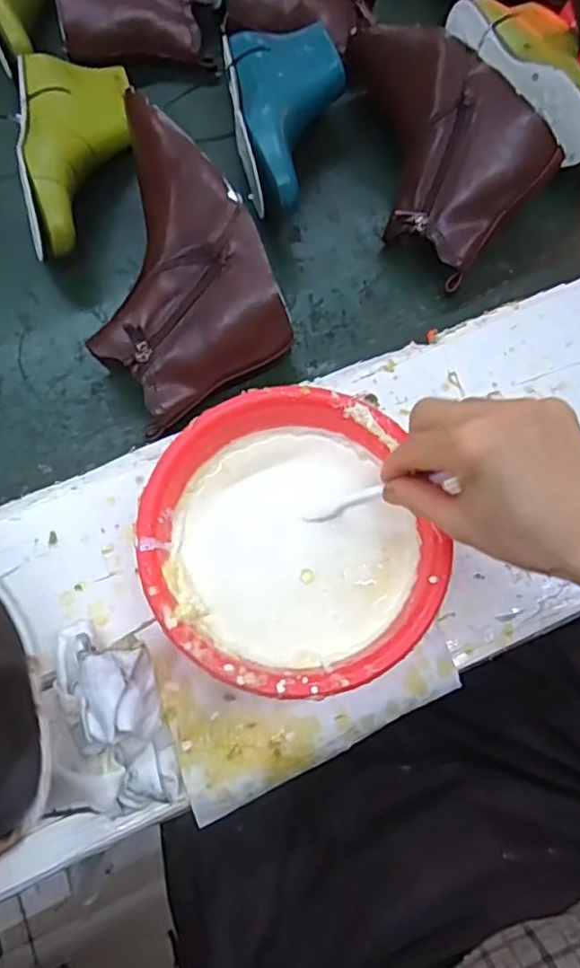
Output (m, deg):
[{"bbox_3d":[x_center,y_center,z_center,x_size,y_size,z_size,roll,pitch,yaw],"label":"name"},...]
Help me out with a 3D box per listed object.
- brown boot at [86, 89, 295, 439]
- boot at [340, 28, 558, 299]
[{"bbox_3d":[-0.105,-0.167,0.508,0.145,0.119,0.208,-31,75,-10],"label":"brown boot"},{"bbox_3d":[0.113,-0.305,0.563,0.129,0.100,0.227,-41,77,-13],"label":"boot"}]

